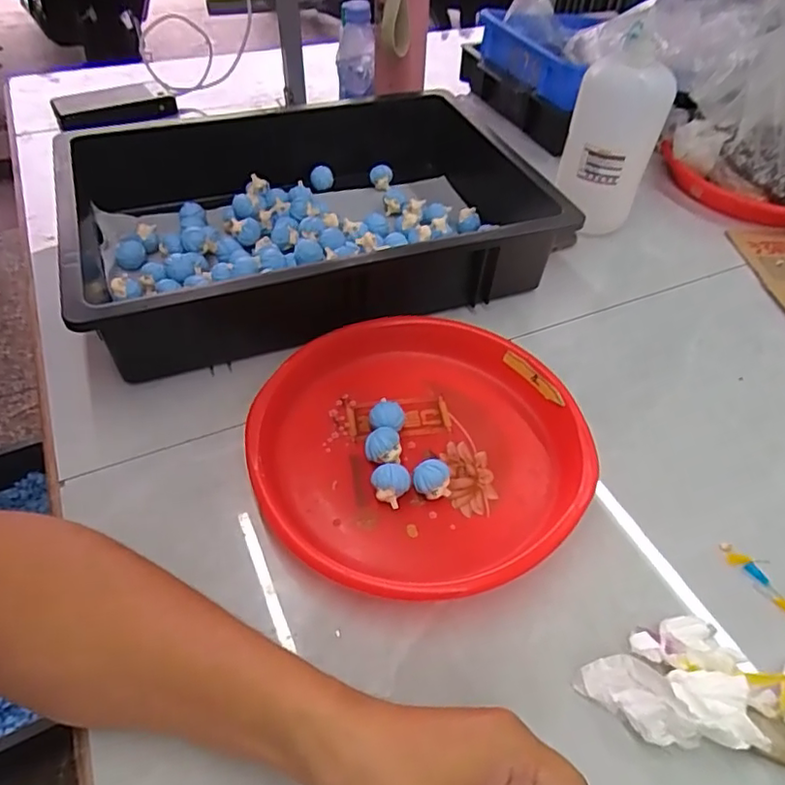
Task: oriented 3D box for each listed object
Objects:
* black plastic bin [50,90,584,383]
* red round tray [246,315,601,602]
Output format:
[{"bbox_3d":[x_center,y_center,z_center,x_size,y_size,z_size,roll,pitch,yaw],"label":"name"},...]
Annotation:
[{"bbox_3d":[-0.063,-0.188,0.614,0.498,0.101,0.326,-13,50,-14],"label":"black plastic bin"},{"bbox_3d":[0.020,0.039,0.454,0.245,0.037,0.247,1,48,-1],"label":"red round tray"}]

